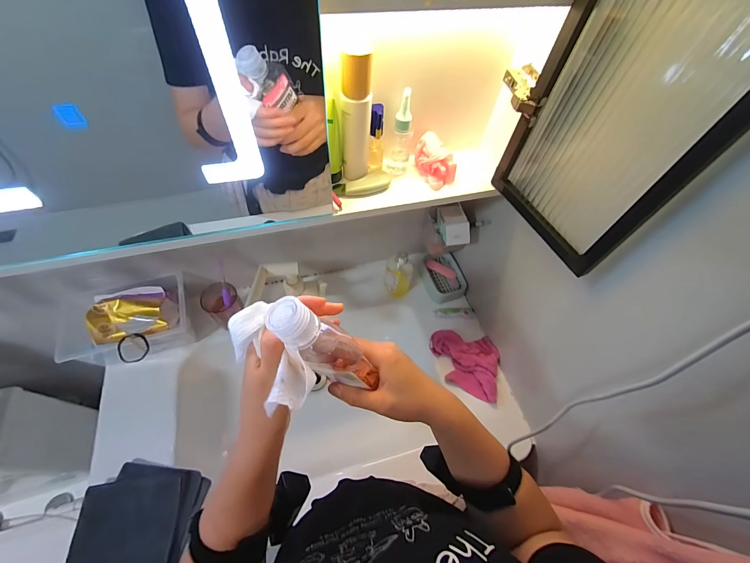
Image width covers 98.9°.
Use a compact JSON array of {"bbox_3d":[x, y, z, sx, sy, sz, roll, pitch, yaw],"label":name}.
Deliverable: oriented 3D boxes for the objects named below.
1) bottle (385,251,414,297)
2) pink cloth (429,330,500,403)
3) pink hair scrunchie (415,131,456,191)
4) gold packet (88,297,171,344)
[{"bbox_3d":[0.055,-0.013,0.733,0.061,0.128,0.043,2,58,-3],"label":"bottle"},{"bbox_3d":[0.193,0.171,0.681,0.148,0.045,0.140,8,58,1],"label":"pink cloth"},{"bbox_3d":[0.090,-0.187,0.497,0.040,0.049,0.070,-32,65,-21],"label":"pink hair scrunchie"},{"bbox_3d":[-0.444,0.066,0.582,0.118,0.039,0.070,-5,59,-7],"label":"gold packet"}]

